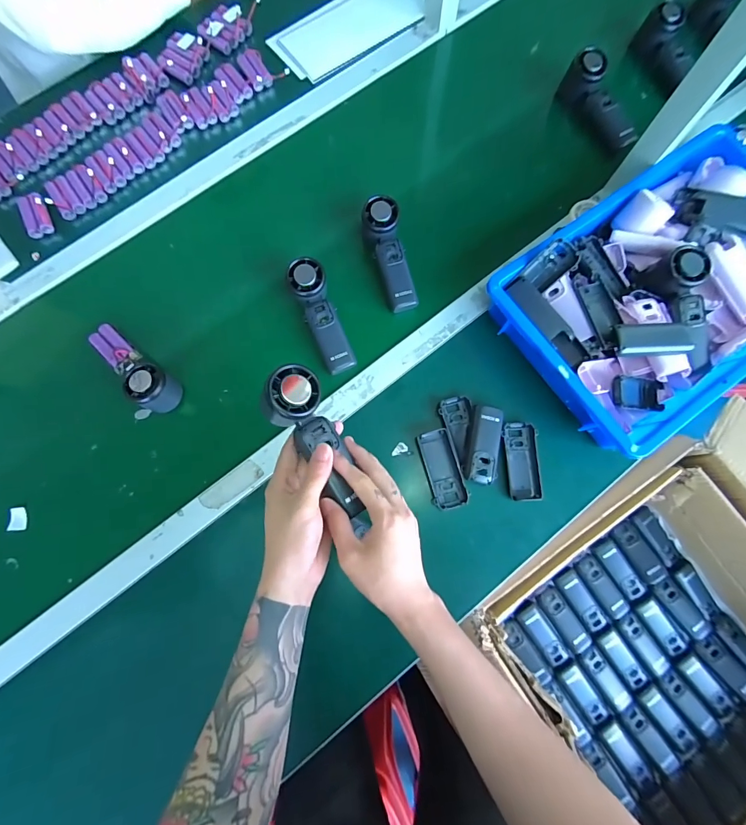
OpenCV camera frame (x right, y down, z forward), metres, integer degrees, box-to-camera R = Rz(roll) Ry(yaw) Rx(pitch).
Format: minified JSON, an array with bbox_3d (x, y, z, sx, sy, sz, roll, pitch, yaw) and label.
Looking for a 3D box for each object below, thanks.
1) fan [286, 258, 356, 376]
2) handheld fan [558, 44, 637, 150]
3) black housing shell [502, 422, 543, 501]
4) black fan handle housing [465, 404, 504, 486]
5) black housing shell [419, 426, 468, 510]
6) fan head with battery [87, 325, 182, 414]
[{"bbox_3d":[-0.072,-0.136,0.565,0.048,0.034,0.162,-23,93,-5],"label":"fan"},{"bbox_3d":[0.365,-0.501,0.634,0.048,0.056,0.165,-26,80,-5],"label":"handheld fan"},{"bbox_3d":[0.205,0.067,0.546,0.044,0.026,0.105,-5,79,-1],"label":"black housing shell"},{"bbox_3d":[0.150,0.043,0.534,0.041,0.020,0.103,9,79,1],"label":"black fan handle housing"},{"bbox_3d":[0.095,0.076,0.536,0.045,0.011,0.105,-15,80,-3],"label":"black housing shell"},{"bbox_3d":[-0.342,-0.065,0.550,0.159,0.061,0.050,38,81,6],"label":"fan head with battery"}]

